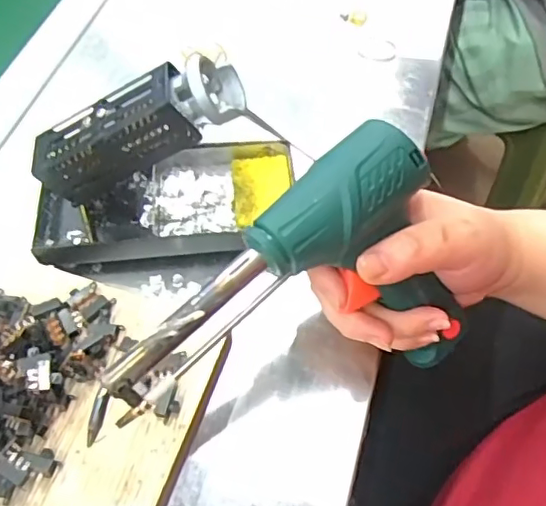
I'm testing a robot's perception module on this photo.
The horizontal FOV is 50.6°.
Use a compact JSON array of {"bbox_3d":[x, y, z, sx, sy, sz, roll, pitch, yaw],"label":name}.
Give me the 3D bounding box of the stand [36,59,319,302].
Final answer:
[{"bbox_3d":[-0.069,-0.053,0.348,0.165,0.120,0.079,-5,58,-2],"label":"stand"}]

